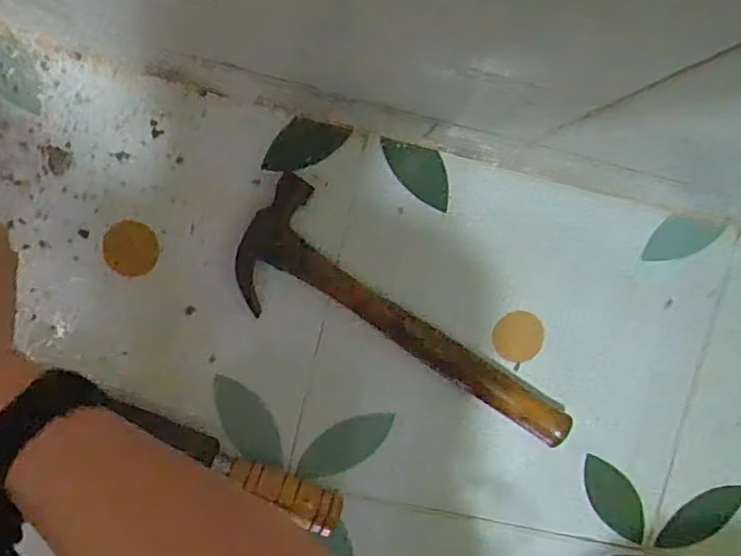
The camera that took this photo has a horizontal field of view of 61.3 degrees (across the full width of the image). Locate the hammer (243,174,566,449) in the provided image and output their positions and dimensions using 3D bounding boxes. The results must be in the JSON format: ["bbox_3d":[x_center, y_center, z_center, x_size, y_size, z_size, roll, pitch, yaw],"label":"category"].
[{"bbox_3d":[0.020,0.049,0.472,0.279,0.027,0.089,40,92,-6],"label":"hammer"}]

